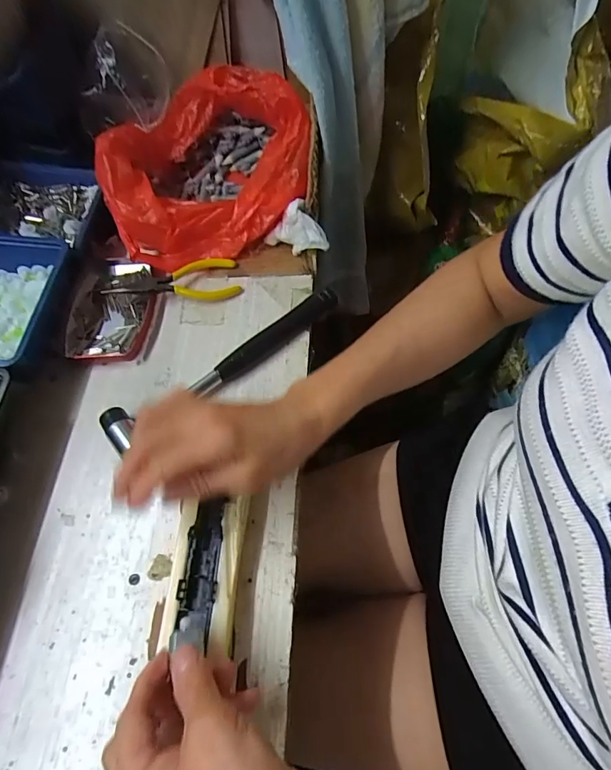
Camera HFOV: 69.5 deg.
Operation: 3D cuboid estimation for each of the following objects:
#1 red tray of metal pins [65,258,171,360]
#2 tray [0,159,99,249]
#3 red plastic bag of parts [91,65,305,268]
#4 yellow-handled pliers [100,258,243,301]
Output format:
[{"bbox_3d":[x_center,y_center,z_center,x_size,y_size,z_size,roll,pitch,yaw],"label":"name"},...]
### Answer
[{"bbox_3d":[-0.186,-0.076,0.434,0.091,0.023,0.116,5,61,8],"label":"red tray of metal pins"},{"bbox_3d":[-0.294,-0.187,0.462,0.144,0.044,0.122,0,60,5],"label":"tray"},{"bbox_3d":[-0.103,-0.234,0.468,0.211,0.092,0.190,-20,61,-5],"label":"red plastic bag of parts"},{"bbox_3d":[-0.130,-0.100,0.435,0.125,0.019,0.046,-14,60,-3],"label":"yellow-handled pliers"}]

